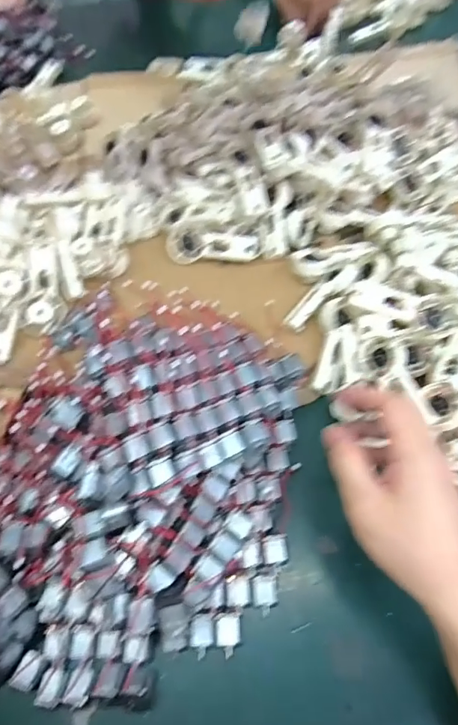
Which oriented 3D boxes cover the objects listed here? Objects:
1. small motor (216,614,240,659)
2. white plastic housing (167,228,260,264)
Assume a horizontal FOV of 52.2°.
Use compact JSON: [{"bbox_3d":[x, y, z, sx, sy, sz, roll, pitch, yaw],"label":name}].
[{"bbox_3d":[0.000,0.201,0.344,0.017,0.017,0.026,-4,58,2],"label":"small motor"},{"bbox_3d":[-0.017,-0.125,0.507,0.098,0.029,0.024,4,59,7],"label":"white plastic housing"}]

